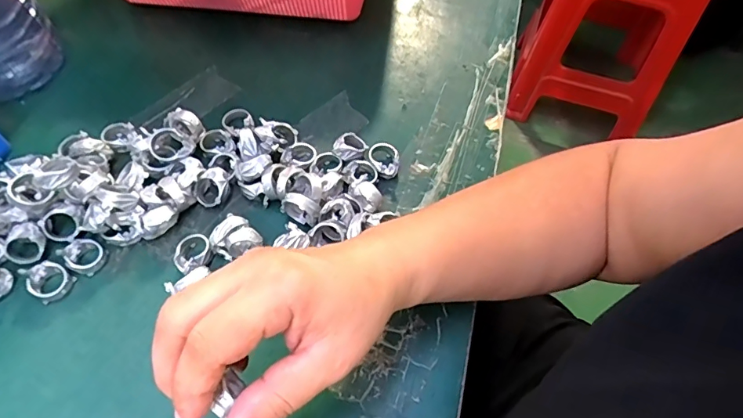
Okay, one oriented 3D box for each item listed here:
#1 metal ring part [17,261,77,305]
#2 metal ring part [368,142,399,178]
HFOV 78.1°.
[{"bbox_3d":[-0.223,0.048,0.314,0.033,0.016,0.023,29,63,16],"label":"metal ring part"},{"bbox_3d":[0.010,-0.038,0.364,0.023,0.015,0.027,-2,59,-2],"label":"metal ring part"}]

